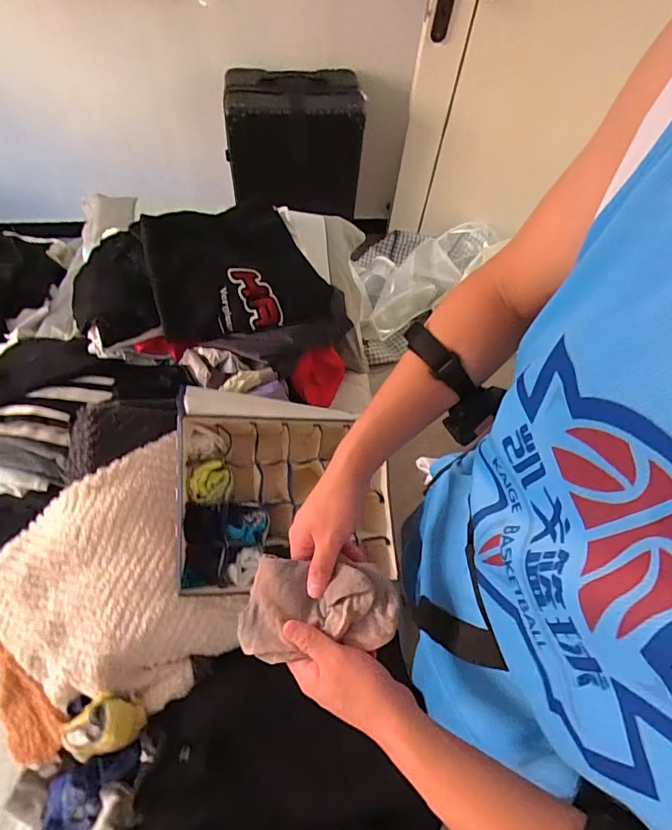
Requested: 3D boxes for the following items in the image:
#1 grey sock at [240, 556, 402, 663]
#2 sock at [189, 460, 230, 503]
[{"bbox_3d":[-0.019,0.178,0.428,0.150,0.031,0.085,-8,60,10],"label":"grey sock"},{"bbox_3d":[-0.182,0.095,0.660,0.046,0.039,0.054,6,60,-1],"label":"sock"}]

